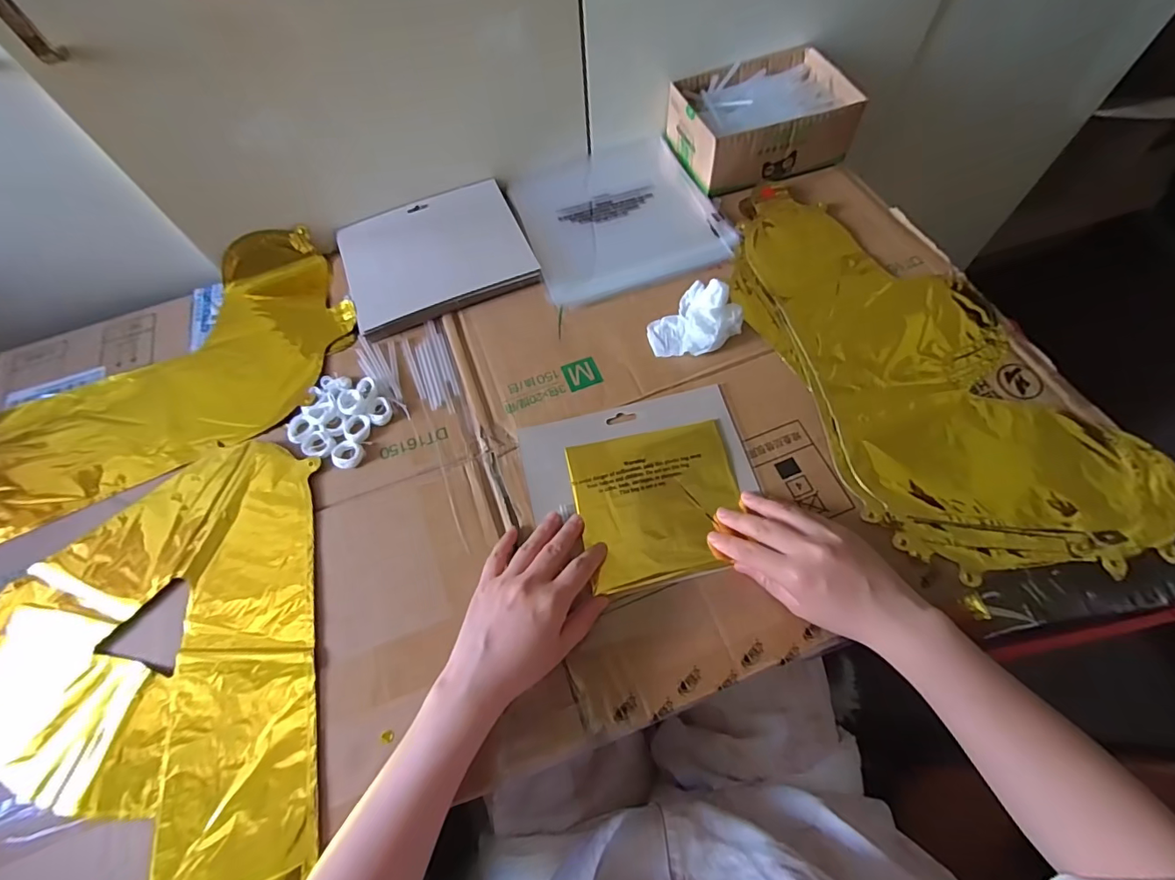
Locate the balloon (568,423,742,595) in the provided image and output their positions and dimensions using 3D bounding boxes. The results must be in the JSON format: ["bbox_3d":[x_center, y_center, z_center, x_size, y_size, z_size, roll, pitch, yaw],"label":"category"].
[{"bbox_3d":[0.061,0.051,0.429,0.136,0.009,0.128,-12,64,-2],"label":"balloon"}]

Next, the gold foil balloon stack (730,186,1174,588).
[{"bbox_3d":[0.302,-0.083,0.476,0.232,0.021,0.442,-19,65,-6],"label":"gold foil balloon stack"}]

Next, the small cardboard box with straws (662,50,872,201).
[{"bbox_3d":[0.202,-0.375,0.590,0.185,0.064,0.134,-17,65,-5],"label":"small cardboard box with straws"}]

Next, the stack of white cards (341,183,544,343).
[{"bbox_3d":[-0.168,-0.208,0.558,0.196,0.018,0.165,-20,65,-7],"label":"stack of white cards"}]

